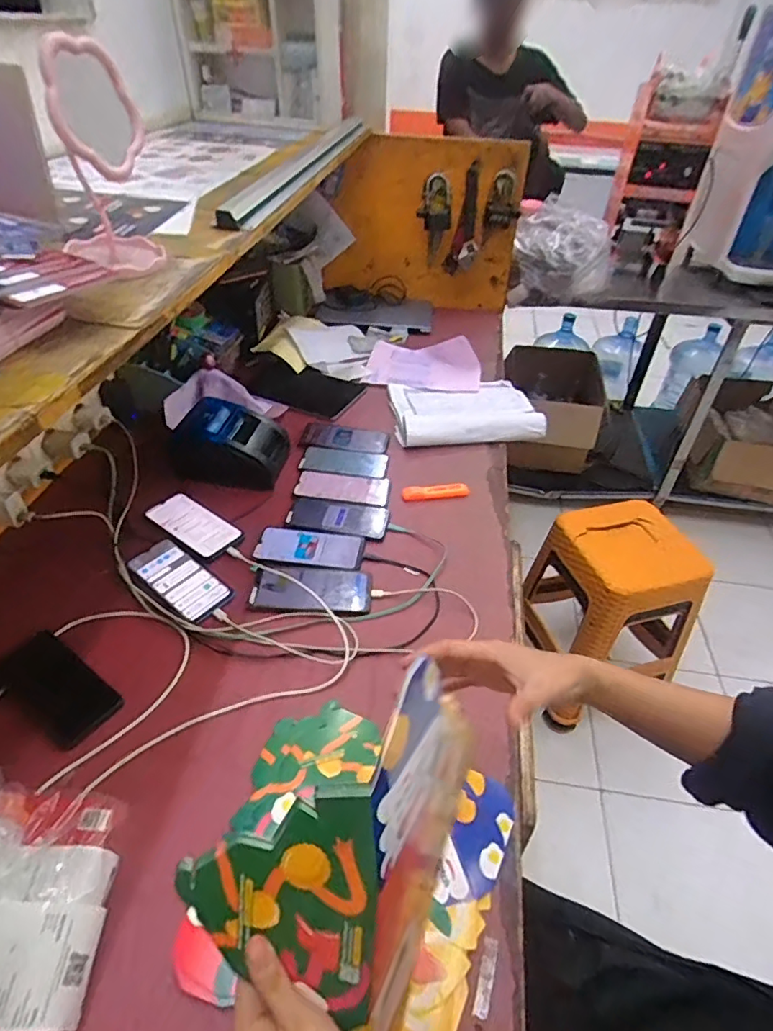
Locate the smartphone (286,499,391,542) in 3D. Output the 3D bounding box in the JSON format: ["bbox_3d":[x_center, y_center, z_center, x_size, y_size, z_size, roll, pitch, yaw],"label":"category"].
[{"bbox_3d":[-0.078,0.000,0.916,0.161,0.004,0.081,8,42,6],"label":"smartphone"}]

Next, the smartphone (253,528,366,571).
[{"bbox_3d":[-0.119,0.050,0.859,0.162,0.006,0.074,6,42,3],"label":"smartphone"}]

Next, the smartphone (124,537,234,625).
[{"bbox_3d":[-0.298,0.092,0.798,0.164,0.014,0.072,28,47,26],"label":"smartphone"}]

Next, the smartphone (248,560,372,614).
[{"bbox_3d":[-0.106,0.099,0.791,0.165,0.011,0.085,2,41,-1],"label":"smartphone"}]

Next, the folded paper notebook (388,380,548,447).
[{"bbox_3d":[0.168,-0.231,1.183,0.307,0.028,0.249,-4,42,-7],"label":"folded paper notebook"}]

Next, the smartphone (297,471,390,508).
[{"bbox_3d":[-0.076,-0.051,0.973,0.161,0.006,0.075,5,41,3],"label":"smartphone"}]

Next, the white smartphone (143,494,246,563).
[{"bbox_3d":[-0.307,0.015,0.879,0.166,0.013,0.078,27,47,25],"label":"white smartphone"}]

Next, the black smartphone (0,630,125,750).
[{"bbox_3d":[-0.399,0.208,0.667,0.164,0.015,0.076,26,46,24],"label":"black smartphone"}]

